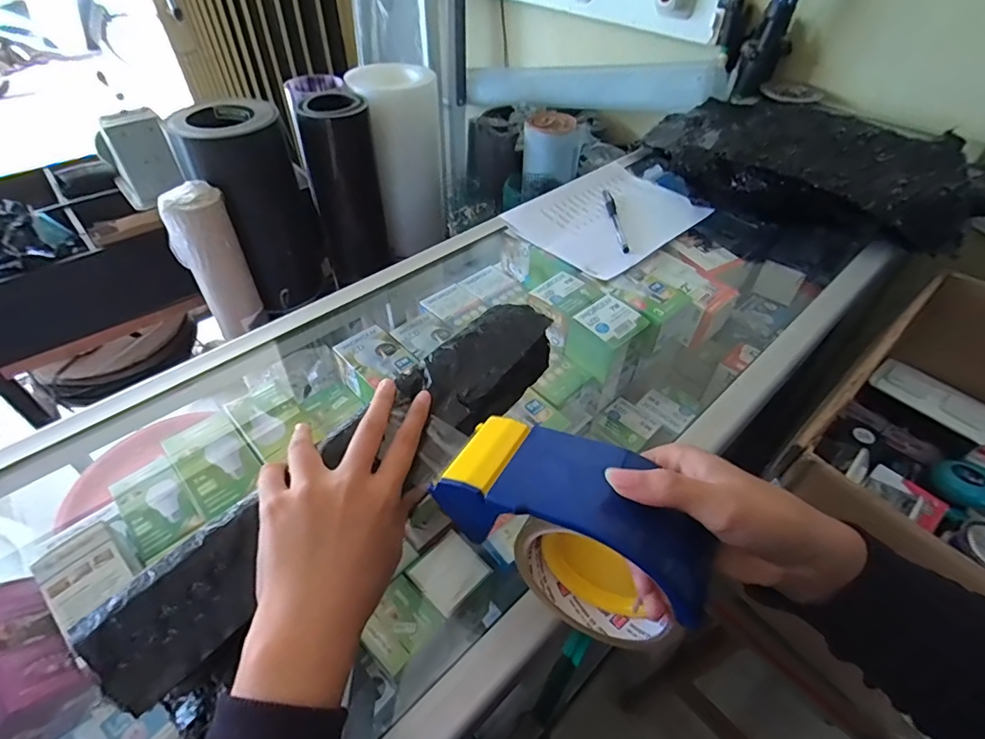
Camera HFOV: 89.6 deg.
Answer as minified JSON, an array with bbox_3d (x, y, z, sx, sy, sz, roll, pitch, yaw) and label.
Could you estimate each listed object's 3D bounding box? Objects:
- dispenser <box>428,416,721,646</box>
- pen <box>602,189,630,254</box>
[{"bbox_3d":[0.042,0.079,0.268,0.132,0.095,0.066,19,49,16],"label":"dispenser"},{"bbox_3d":[0.161,-0.200,0.655,0.011,0.010,0.154,0,45,-1],"label":"pen"}]

